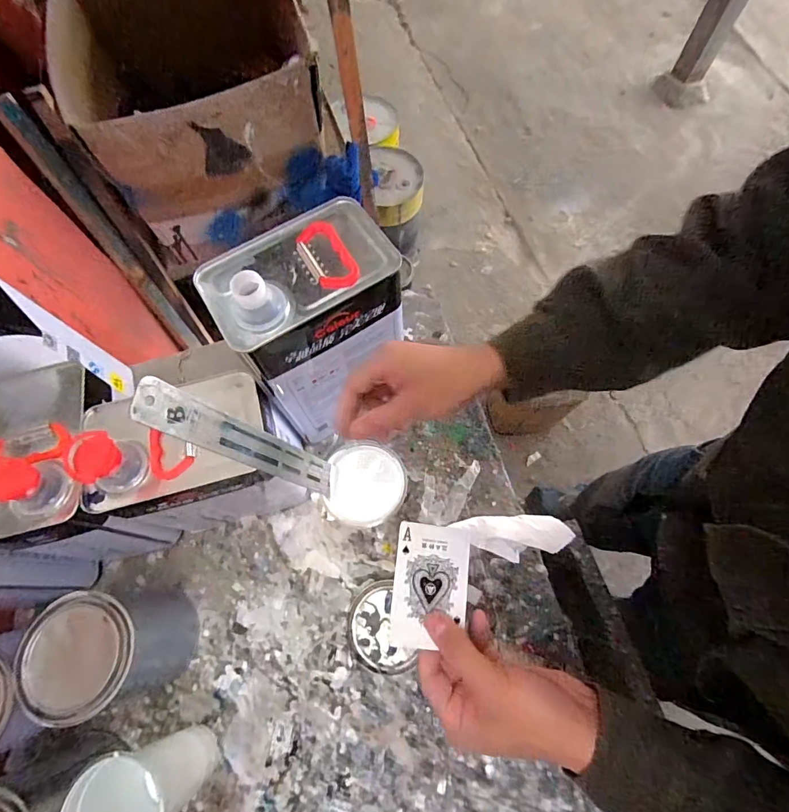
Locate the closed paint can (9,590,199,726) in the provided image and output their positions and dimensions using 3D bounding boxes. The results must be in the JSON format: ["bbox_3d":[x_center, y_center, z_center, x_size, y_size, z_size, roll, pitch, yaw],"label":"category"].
[{"bbox_3d":[-0.283,0.248,0.449,0.094,0.139,0.099,-1,67,2],"label":"closed paint can"}]

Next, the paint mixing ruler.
[{"bbox_3d":[-0.081,0.061,0.410,0.004,0.348,0.032,-3,66,28],"label":"paint mixing ruler"}]

